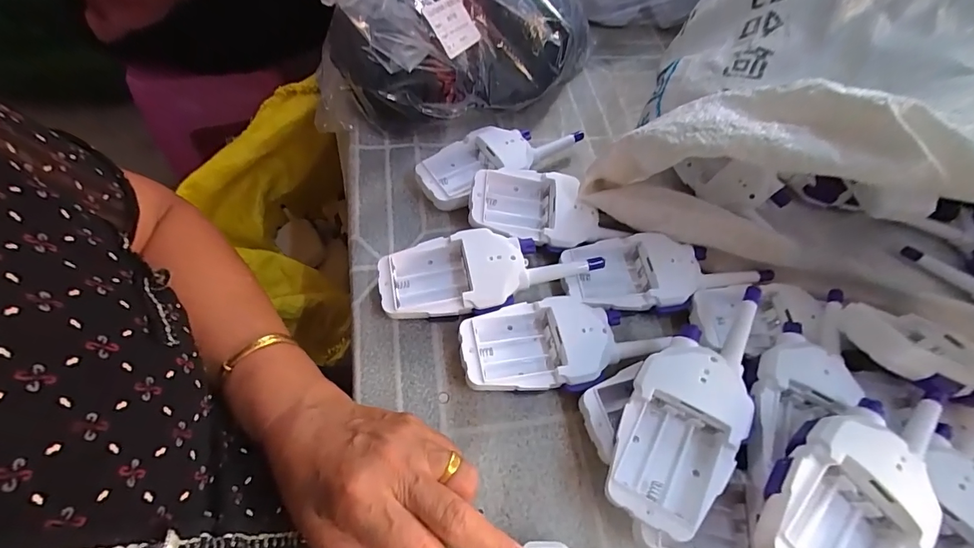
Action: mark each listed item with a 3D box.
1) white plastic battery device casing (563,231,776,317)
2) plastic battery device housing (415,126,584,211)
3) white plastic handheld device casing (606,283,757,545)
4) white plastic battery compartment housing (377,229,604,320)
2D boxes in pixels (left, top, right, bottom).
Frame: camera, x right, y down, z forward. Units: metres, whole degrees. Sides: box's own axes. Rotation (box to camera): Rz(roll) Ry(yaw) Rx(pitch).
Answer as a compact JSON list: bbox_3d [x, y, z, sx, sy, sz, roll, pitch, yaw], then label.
[{"bbox_3d":[0.138,0.001,0.339,0.153,0.029,0.059,5,58,-2],"label":"white plastic battery device casing"},{"bbox_3d":[0.010,-0.110,0.403,0.157,0.032,0.056,-29,65,-21],"label":"plastic battery device housing"},{"bbox_3d":[0.123,0.072,0.258,0.059,0.021,0.153,30,73,13],"label":"white plastic handheld device casing"},{"bbox_3d":[0.000,0.002,0.328,0.158,0.033,0.061,0,58,-5],"label":"white plastic battery compartment housing"}]

